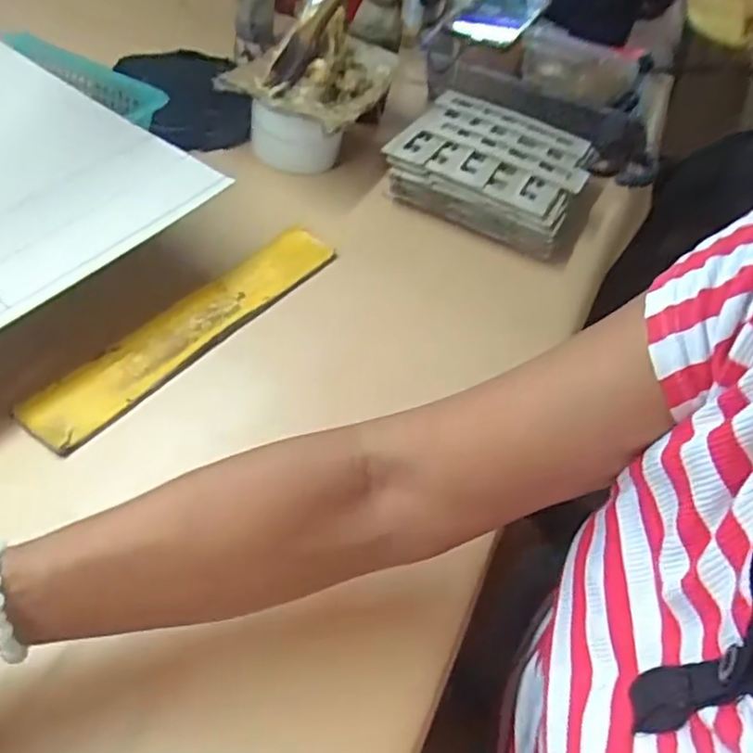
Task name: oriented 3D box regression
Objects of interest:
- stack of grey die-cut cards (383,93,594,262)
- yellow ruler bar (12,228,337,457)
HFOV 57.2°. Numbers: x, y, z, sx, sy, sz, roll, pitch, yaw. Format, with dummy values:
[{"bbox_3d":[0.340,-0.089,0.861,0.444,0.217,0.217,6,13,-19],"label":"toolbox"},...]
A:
[{"bbox_3d":[0.112,-0.203,0.663,0.172,0.037,0.173,26,48,11],"label":"stack of grey die-cut cards"},{"bbox_3d":[-0.128,-0.038,0.500,0.047,0.015,0.267,34,51,18],"label":"yellow ruler bar"}]

